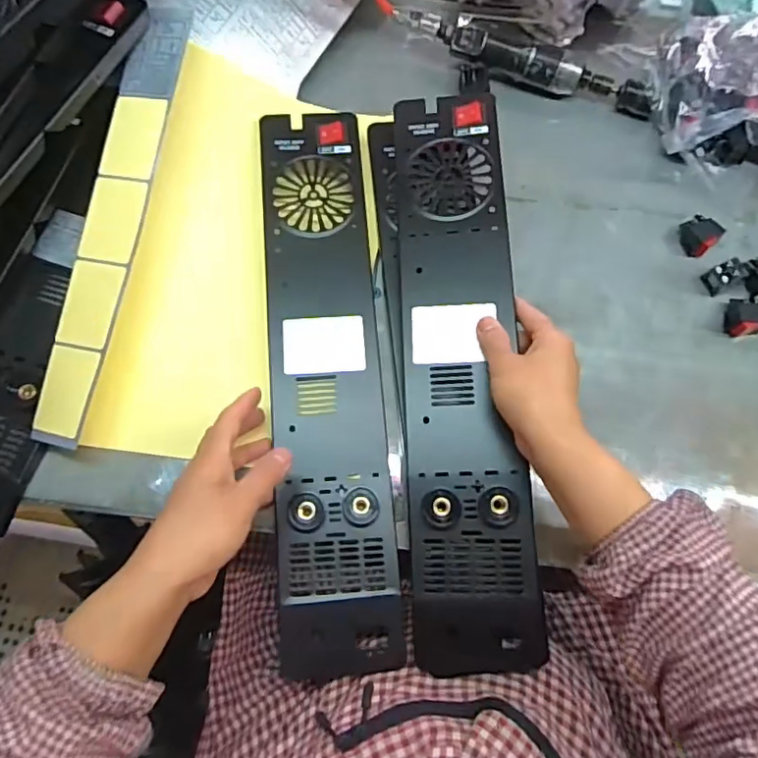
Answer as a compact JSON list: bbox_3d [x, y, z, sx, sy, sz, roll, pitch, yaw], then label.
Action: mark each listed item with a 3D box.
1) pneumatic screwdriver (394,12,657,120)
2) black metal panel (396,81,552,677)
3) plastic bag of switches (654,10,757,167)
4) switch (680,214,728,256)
[{"bbox_3d":[0.155,-0.333,0.597,0.281,0.045,0.033,18,73,4],"label":"pneumatic screwdriver"},{"bbox_3d":[0.064,-0.018,0.476,0.107,0.036,0.494,-1,77,-2],"label":"black metal panel"},{"bbox_3d":[0.366,-0.286,0.551,0.167,0.100,0.200,5,73,0],"label":"plastic bag of switches"},{"bbox_3d":[0.316,-0.143,0.556,0.034,0.021,0.035,-41,78,-13],"label":"switch"}]

